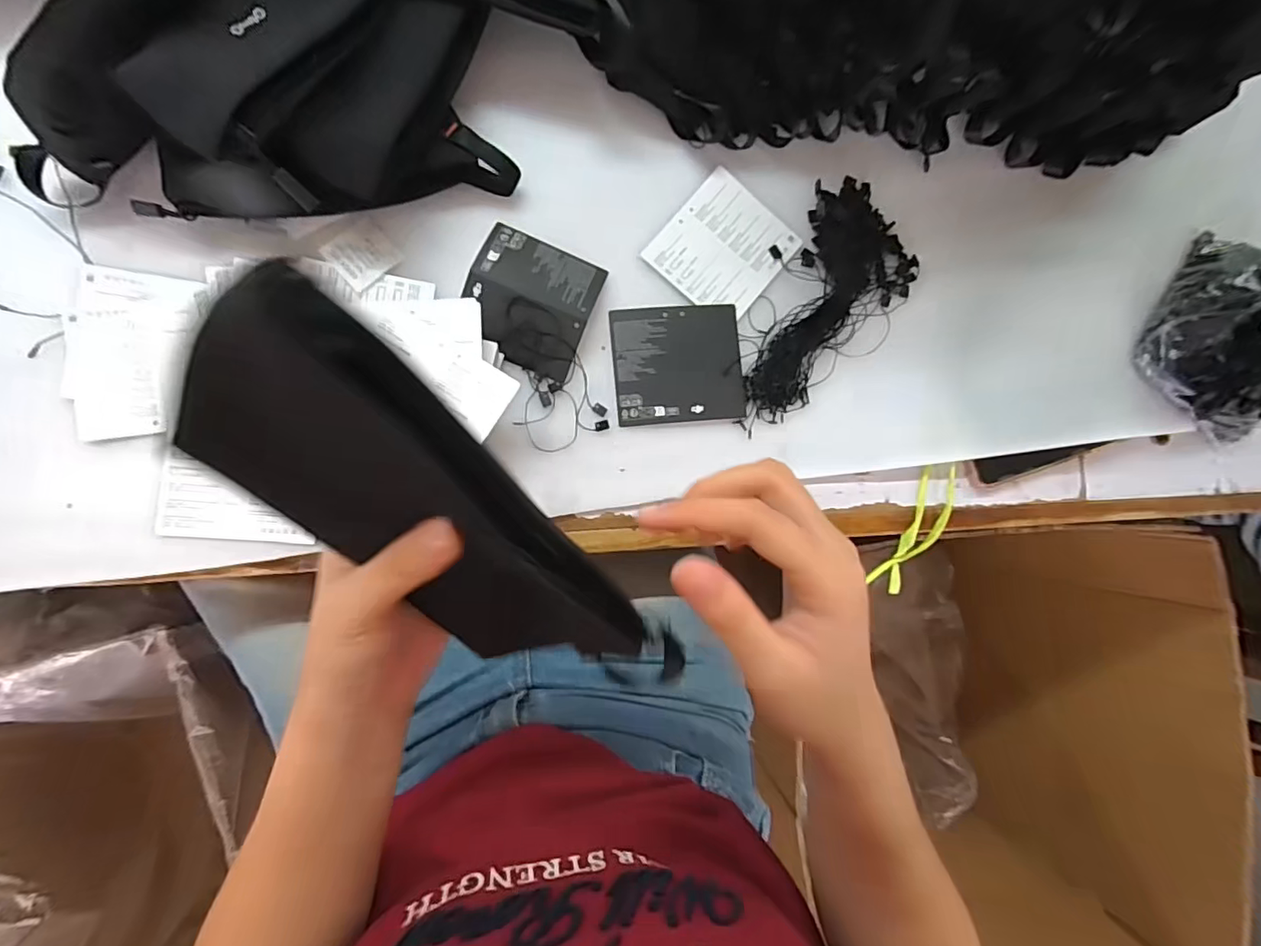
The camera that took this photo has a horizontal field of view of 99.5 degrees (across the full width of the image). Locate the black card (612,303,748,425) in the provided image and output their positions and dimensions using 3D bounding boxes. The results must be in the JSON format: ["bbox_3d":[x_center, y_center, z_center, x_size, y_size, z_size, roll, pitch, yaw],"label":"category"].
[{"bbox_3d":[0.037,-0.084,0.407,0.098,0.004,0.089,-5,87,-7],"label":"black card"}]

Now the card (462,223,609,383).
[{"bbox_3d":[-0.073,-0.127,0.392,0.089,0.015,0.094,20,84,-5],"label":"card"}]

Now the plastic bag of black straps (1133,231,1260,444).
[{"bbox_3d":[0.512,-0.119,0.428,0.132,0.053,0.166,36,83,-3],"label":"plastic bag of black straps"}]

